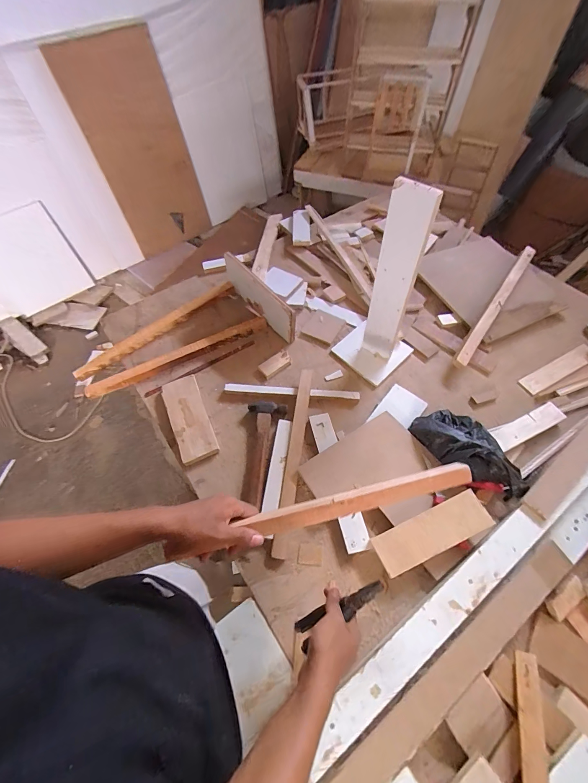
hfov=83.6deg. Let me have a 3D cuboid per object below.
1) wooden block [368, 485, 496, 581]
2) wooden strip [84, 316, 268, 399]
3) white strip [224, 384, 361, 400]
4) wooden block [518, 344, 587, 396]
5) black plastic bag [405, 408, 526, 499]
[{"bbox_3d":[0.251,0.256,0.599,0.210,0.009,0.069,-26,55,-3],"label":"wooden block"},{"bbox_3d":[-0.296,-0.093,0.868,0.486,0.032,0.038,-25,61,-13],"label":"wooden strip"},{"bbox_3d":[-0.007,-0.001,0.800,0.323,0.012,0.022,4,58,4],"label":"white strip"},{"bbox_3d":[0.671,-0.058,0.832,0.239,0.011,0.049,-25,61,-13],"label":"wooden block"},{"bbox_3d":[0.362,0.119,0.677,0.122,0.070,0.232,-28,61,-15],"label":"black plastic bag"}]

